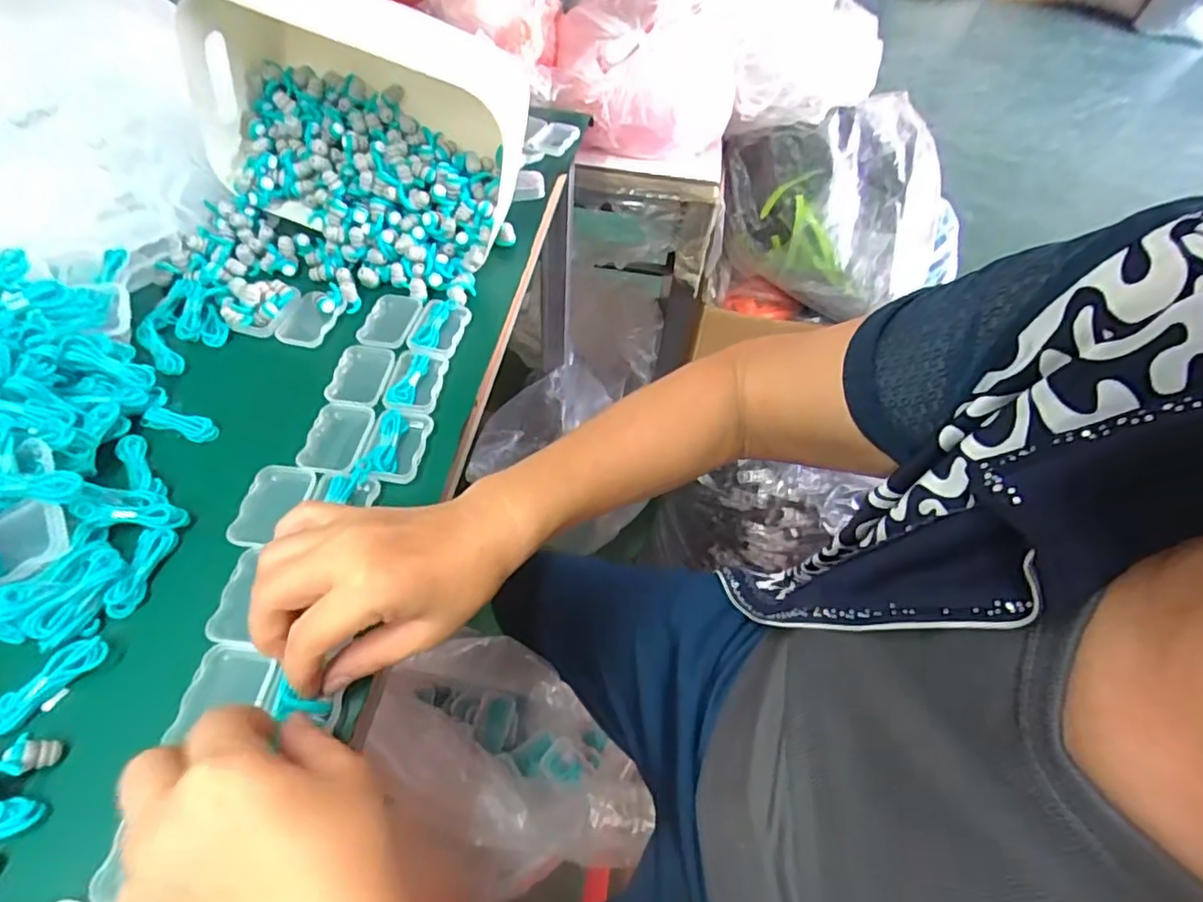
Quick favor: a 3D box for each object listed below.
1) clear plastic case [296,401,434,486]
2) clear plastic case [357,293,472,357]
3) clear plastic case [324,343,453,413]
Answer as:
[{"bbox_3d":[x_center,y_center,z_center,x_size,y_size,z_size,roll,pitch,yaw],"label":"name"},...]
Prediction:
[{"bbox_3d":[-0.156,-0.007,0.410,0.076,0.014,0.058,7,52,0],"label":"clear plastic case"},{"bbox_3d":[-0.146,-0.099,0.477,0.076,0.012,0.058,11,52,3],"label":"clear plastic case"},{"bbox_3d":[-0.153,-0.051,0.446,0.076,0.015,0.057,7,52,0],"label":"clear plastic case"}]

